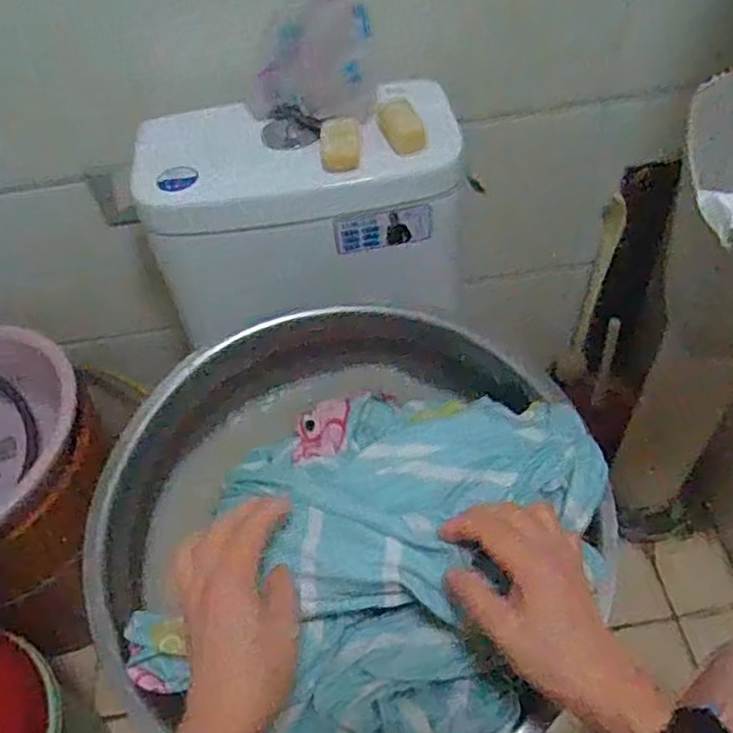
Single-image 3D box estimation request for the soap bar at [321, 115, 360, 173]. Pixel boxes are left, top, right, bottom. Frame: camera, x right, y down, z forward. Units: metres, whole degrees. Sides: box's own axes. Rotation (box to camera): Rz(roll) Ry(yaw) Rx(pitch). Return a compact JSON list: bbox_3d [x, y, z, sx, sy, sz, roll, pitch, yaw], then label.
[{"bbox_3d":[-0.028,-0.233,0.706,0.041,0.034,0.050,-6,51,2],"label":"soap bar"}]

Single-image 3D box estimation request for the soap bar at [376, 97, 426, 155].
[{"bbox_3d":[0.037,-0.260,0.729,0.037,0.029,0.068,-17,51,-8],"label":"soap bar"}]

